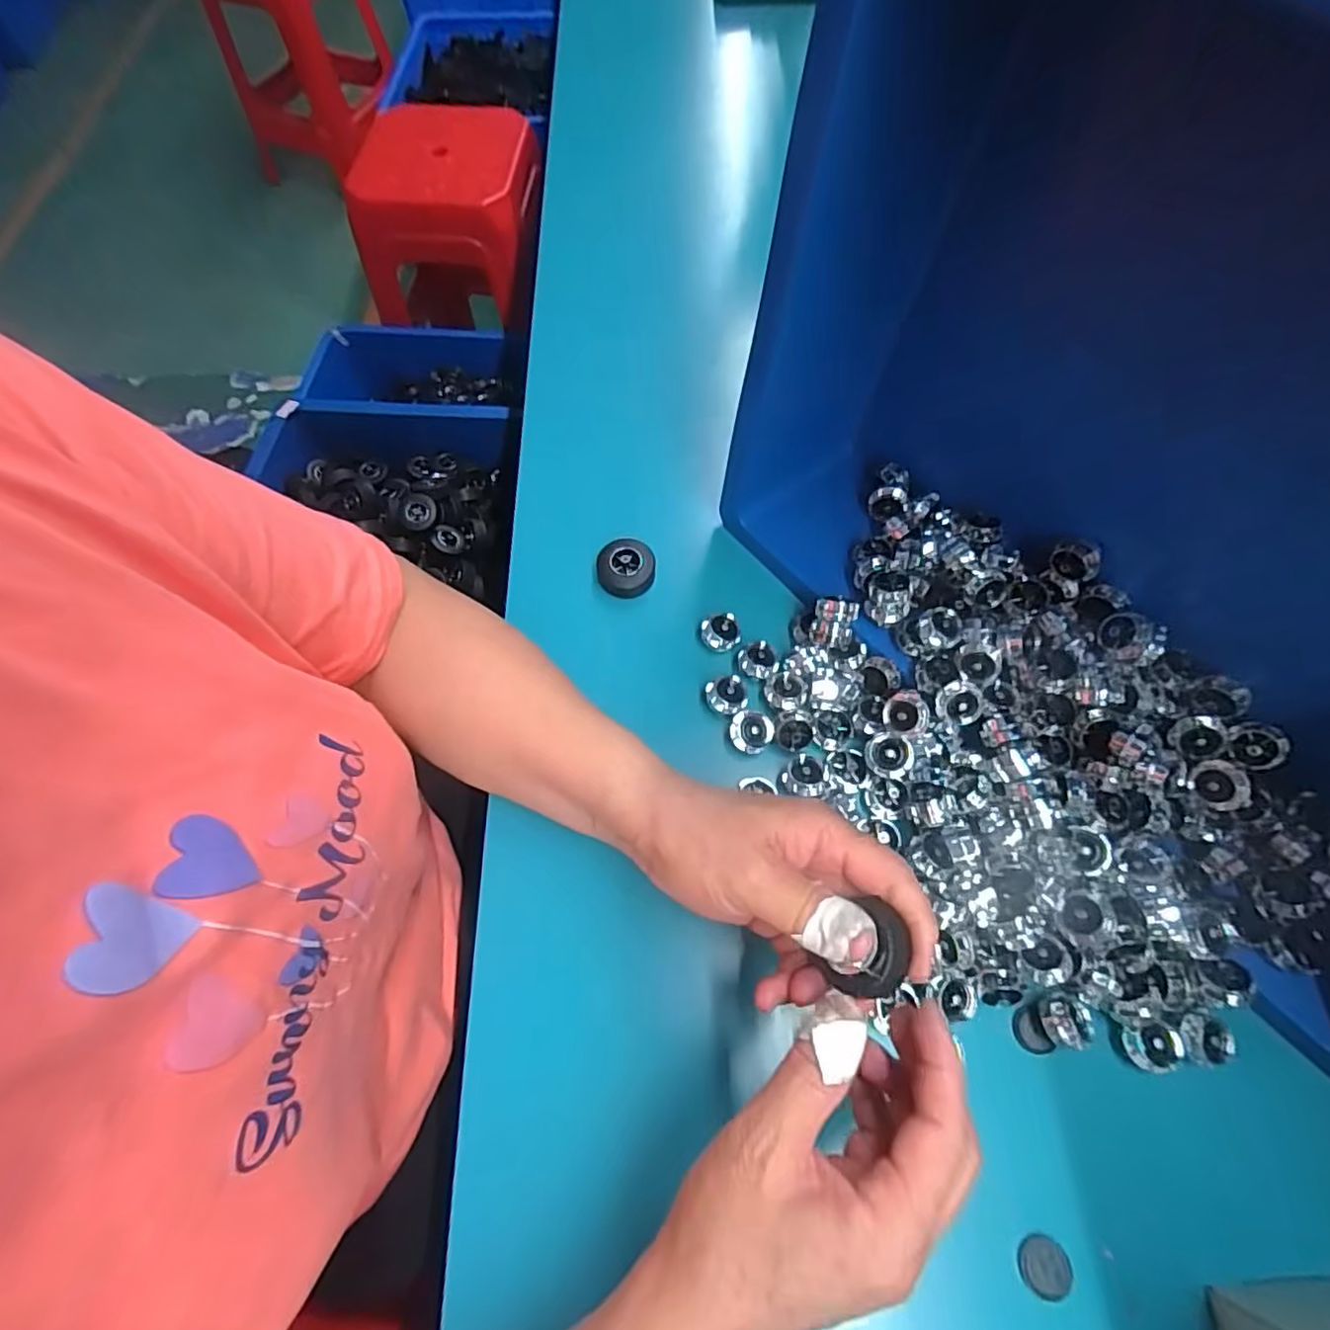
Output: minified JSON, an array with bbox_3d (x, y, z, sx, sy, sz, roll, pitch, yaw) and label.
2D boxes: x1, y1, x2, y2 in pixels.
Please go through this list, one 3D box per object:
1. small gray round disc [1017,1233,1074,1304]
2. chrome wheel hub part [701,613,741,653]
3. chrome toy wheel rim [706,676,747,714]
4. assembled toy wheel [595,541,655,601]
[{"bbox_3d":[0.165,0.261,0.274,0.021,0.004,0.021,0,65,1],"label":"small gray round disc"},{"bbox_3d":[0.035,-0.018,0.395,0.022,0.017,0.021,0,65,1],"label":"chrome wheel hub part"},{"bbox_3d":[0.036,0.019,0.377,0.024,0.015,0.021,-4,65,-1],"label":"chrome toy wheel rim"},{"bbox_3d":[-0.025,-0.062,0.416,0.037,0.019,0.035,0,65,1],"label":"assembled toy wheel"}]

